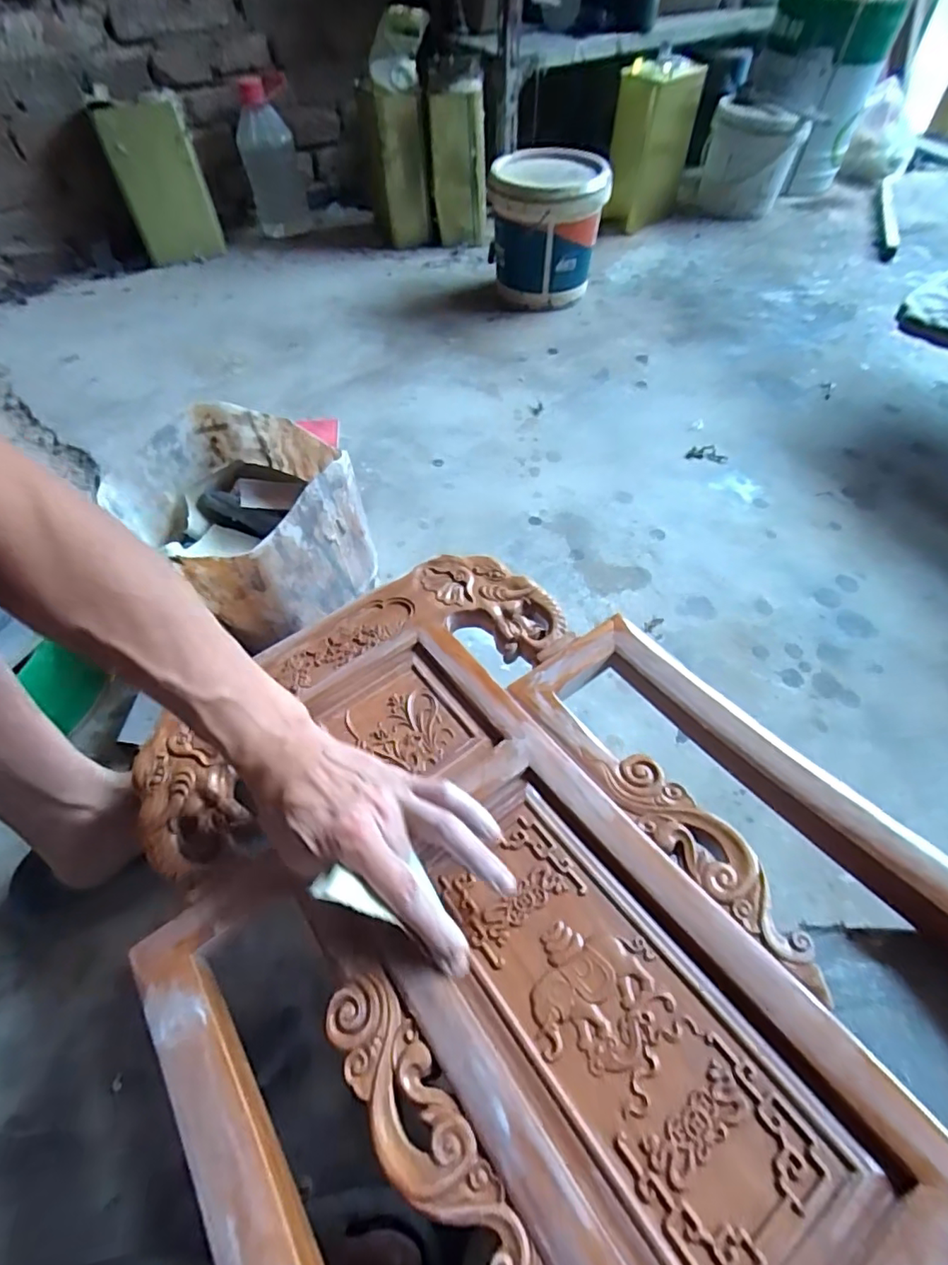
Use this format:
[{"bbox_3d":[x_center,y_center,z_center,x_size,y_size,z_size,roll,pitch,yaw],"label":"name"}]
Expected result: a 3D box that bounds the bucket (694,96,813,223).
[{"bbox_3d":[0.606,-1.040,1.248,0.198,0.183,0.160,16,59,10],"label":"bucket"}]

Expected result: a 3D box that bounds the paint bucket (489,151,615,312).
[{"bbox_3d":[0.128,-0.759,1.067,0.202,0.206,0.213,-3,57,-1],"label":"paint bucket"}]

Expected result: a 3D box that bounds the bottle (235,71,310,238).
[{"bbox_3d":[-0.471,-1.102,1.312,0.134,0.256,0.117,-20,59,-12],"label":"bottle"}]

